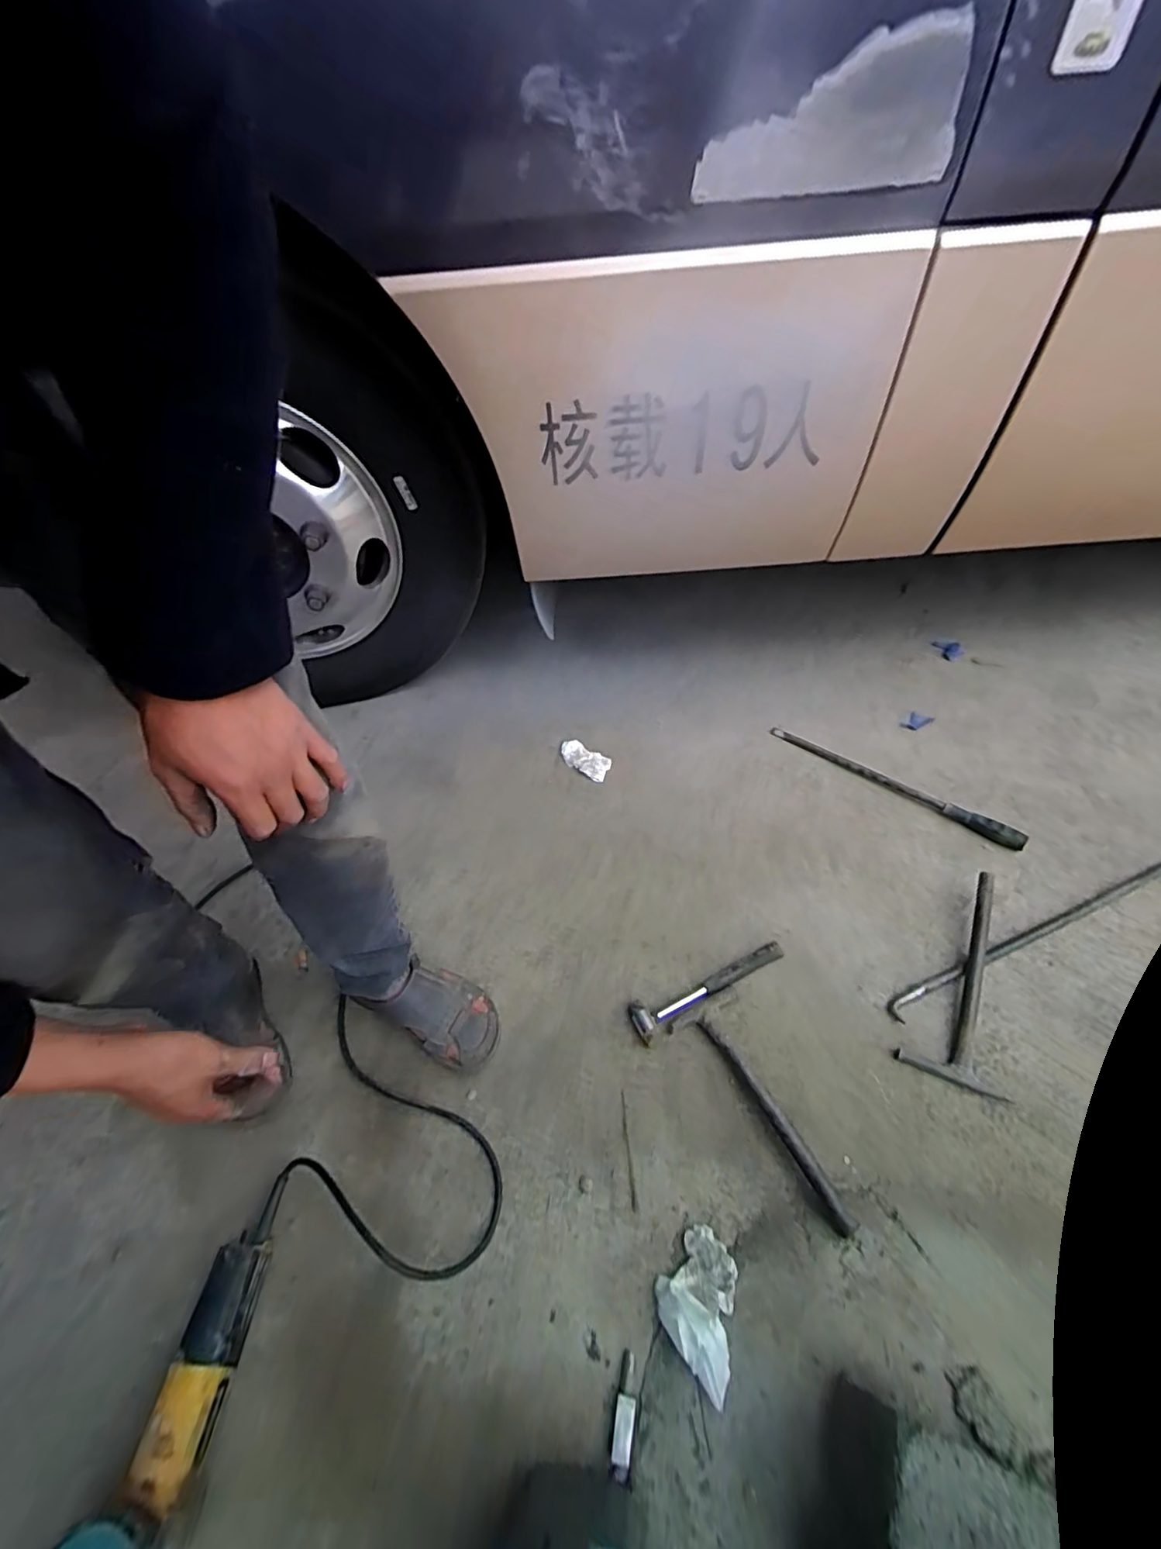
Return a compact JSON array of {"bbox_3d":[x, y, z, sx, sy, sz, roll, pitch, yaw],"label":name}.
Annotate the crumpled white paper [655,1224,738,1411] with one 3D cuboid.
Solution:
[{"bbox_3d":[0.117,0.538,0.587,0.074,0.046,0.122,10,51,13],"label":"crumpled white paper"}]

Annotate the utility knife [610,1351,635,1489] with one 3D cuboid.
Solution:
[{"bbox_3d":[0.042,0.612,0.551,0.019,0.012,0.084,5,37,9],"label":"utility knife"}]

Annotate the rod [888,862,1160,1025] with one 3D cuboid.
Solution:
[{"bbox_3d":[0.670,0.220,0.824,0.549,0.020,0.030,-20,51,-12],"label":"rod"}]

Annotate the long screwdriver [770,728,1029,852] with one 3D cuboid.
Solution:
[{"bbox_3d":[0.538,0.010,1.007,0.430,0.024,0.032,31,58,27],"label":"long screwdriver"}]

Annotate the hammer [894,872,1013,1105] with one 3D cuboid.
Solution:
[{"bbox_3d":[0.541,0.277,0.779,0.122,0.028,0.311,26,56,25],"label":"hammer"}]

